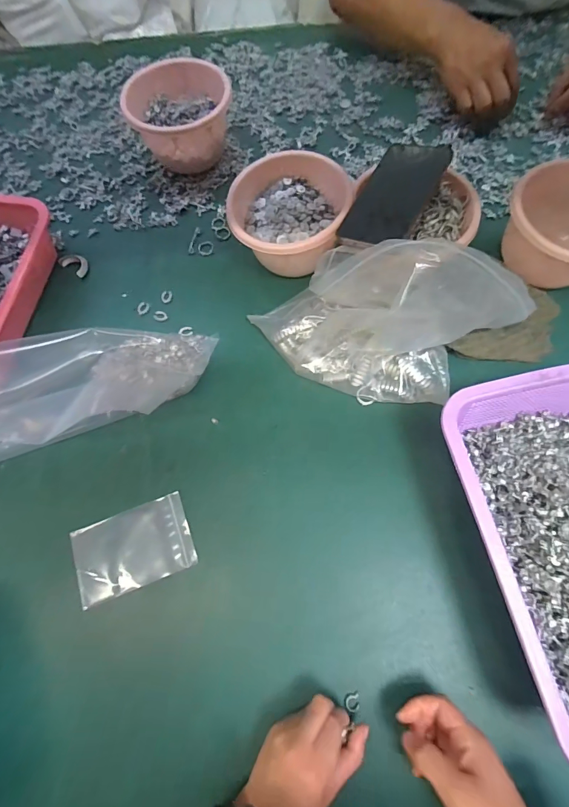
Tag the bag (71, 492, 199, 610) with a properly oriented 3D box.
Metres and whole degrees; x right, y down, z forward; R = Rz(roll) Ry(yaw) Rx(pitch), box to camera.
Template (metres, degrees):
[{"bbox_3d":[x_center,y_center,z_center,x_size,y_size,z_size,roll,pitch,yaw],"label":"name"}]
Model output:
[{"bbox_3d":[-0.161,0.153,0.395,0.120,0.008,0.079,-21,71,-5],"label":"bag"}]

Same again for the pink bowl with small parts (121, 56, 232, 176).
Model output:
[{"bbox_3d":[-0.148,-0.412,0.546,0.138,0.087,0.127,-1,71,2],"label":"pink bowl with small parts"}]

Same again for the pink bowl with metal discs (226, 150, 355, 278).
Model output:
[{"bbox_3d":[0.008,-0.234,0.477,0.140,0.090,0.128,-1,71,2],"label":"pink bowl with metal discs"}]

